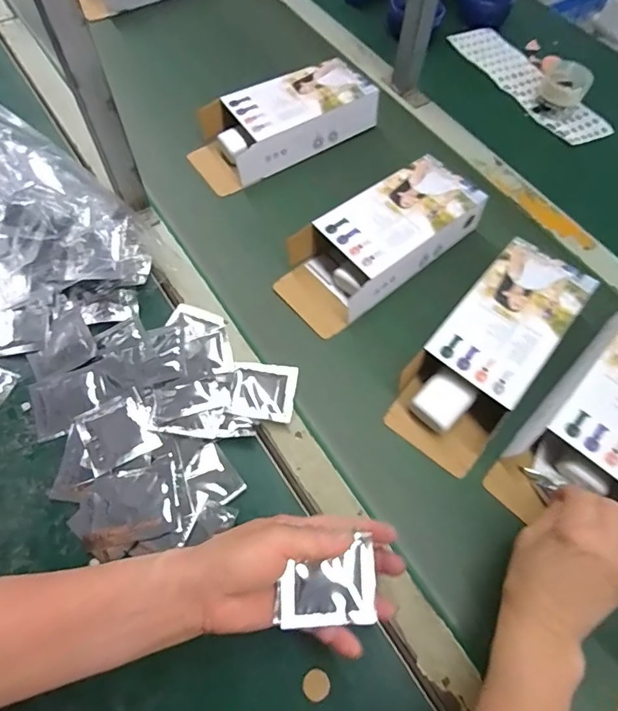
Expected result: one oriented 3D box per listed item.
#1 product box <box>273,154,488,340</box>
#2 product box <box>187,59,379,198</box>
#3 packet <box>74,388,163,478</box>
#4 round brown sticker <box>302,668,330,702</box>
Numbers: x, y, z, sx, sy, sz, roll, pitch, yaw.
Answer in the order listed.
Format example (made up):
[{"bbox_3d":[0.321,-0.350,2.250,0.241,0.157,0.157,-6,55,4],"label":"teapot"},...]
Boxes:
[{"bbox_3d":[0.083,-0.138,0.559,0.255,0.053,0.111,-35,69,-22],"label":"product box"},{"bbox_3d":[-0.041,-0.326,0.657,0.264,0.064,0.113,-28,66,-19],"label":"product box"},{"bbox_3d":[-0.185,0.073,0.452,0.064,0.010,0.070,-25,65,-18],"label":"packet"},{"bbox_3d":[0.006,0.266,0.377,0.022,0.004,0.021,2,60,-4],"label":"round brown sticker"}]

